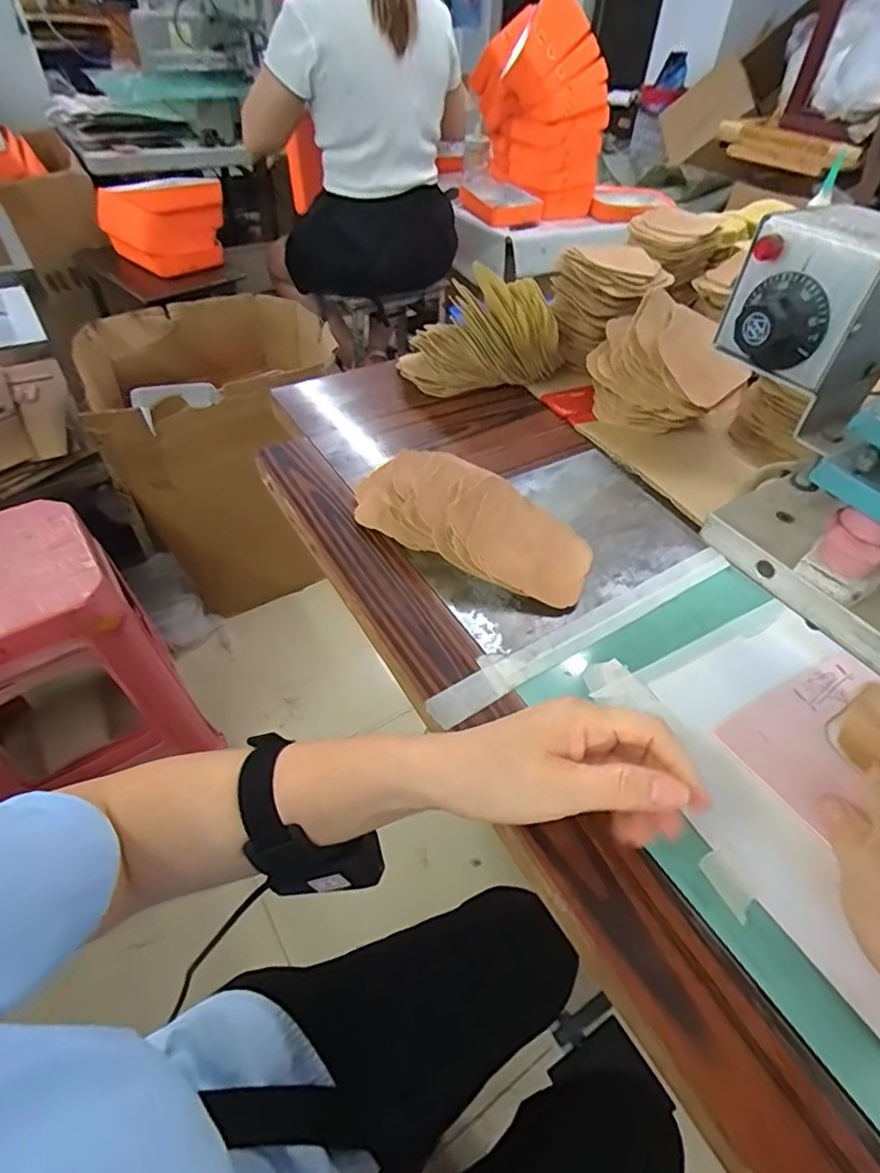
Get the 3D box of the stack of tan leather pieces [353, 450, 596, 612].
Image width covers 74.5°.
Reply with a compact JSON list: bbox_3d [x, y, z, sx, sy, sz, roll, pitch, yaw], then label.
[{"bbox_3d":[0.021,-0.053,0.463,0.199,0.043,0.093,21,49,16],"label":"stack of tan leather pieces"}]

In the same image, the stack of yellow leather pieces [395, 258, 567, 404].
[{"bbox_3d":[0.043,-0.272,0.624,0.143,0.097,0.123,-26,53,-24],"label":"stack of yellow leather pieces"}]

